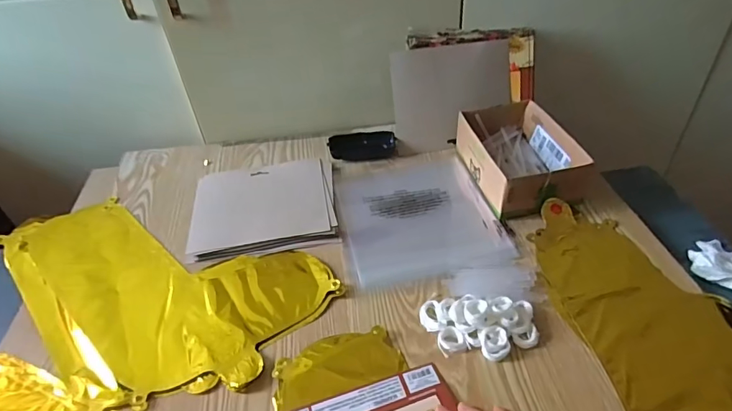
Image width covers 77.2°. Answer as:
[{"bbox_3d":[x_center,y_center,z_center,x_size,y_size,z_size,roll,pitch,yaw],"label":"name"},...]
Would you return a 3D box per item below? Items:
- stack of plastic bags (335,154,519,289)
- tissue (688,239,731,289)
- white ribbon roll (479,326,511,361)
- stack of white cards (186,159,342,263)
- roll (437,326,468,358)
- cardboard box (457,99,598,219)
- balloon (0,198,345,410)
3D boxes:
[{"bbox_3d":[0.069,0.008,0.653,0.206,0.014,0.241,-10,41,-6],"label":"stack of plastic bags"},{"bbox_3d":[0.418,0.067,0.543,0.062,0.023,0.080,-7,40,-2],"label":"tissue"},{"bbox_3d":[0.131,0.141,0.469,0.028,0.014,0.031,-9,40,-5],"label":"white ribbon roll"},{"bbox_3d":[-0.148,-0.002,0.663,0.202,0.010,0.188,-8,40,-4],"label":"stack of white cards"},{"bbox_3d":[0.089,0.141,0.479,0.027,0.008,0.028,-3,40,2],"label":"roll"},{"bbox_3d":[0.226,-0.075,0.687,0.133,0.070,0.191,-11,41,-7],"label":"cardboard box"},{"bbox_3d":[-0.273,0.091,0.569,0.413,0.013,0.250,20,46,26],"label":"balloon"}]

